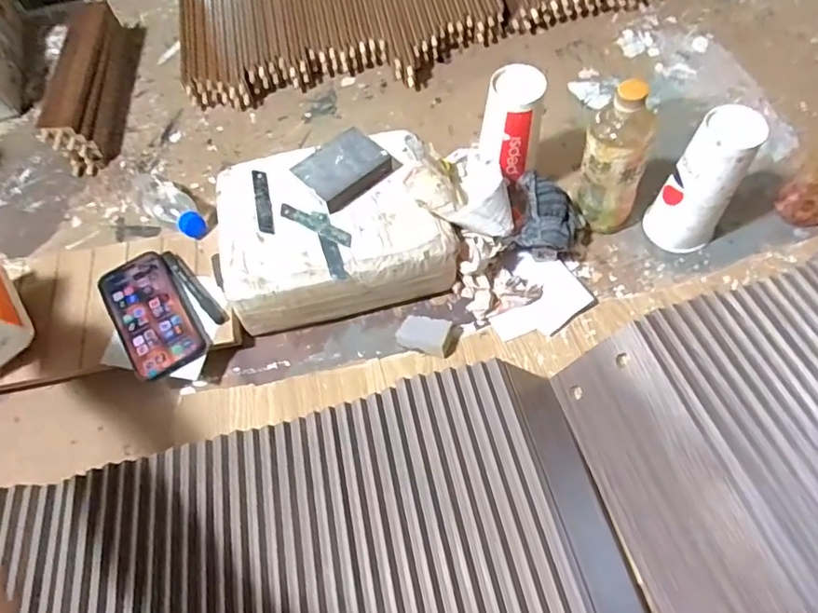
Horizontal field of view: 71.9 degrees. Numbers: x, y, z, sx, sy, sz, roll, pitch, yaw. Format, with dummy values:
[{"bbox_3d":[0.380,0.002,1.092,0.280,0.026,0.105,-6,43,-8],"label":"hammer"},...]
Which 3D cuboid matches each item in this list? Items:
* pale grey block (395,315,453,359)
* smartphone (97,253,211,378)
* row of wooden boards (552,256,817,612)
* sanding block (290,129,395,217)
[{"bbox_3d":[0.018,0.032,0.648,0.059,0.026,0.036,17,64,15],"label":"pale grey block"},{"bbox_3d":[-0.300,0.007,0.655,0.081,0.008,0.163,-32,65,-14],"label":"smartphone"},{"bbox_3d":[0.385,0.109,0.519,0.410,0.101,0.296,-18,57,-7],"label":"row of wooden boards"},{"bbox_3d":[-0.075,-0.162,0.658,0.099,0.028,0.073,-37,61,-18],"label":"sanding block"}]

